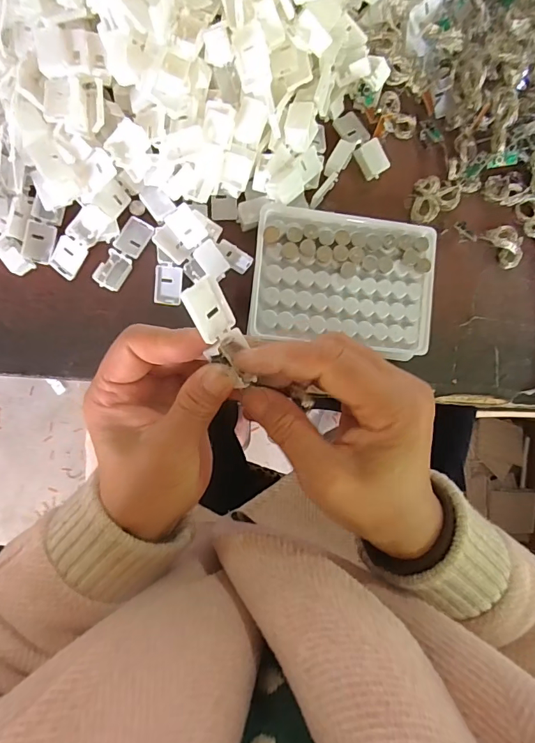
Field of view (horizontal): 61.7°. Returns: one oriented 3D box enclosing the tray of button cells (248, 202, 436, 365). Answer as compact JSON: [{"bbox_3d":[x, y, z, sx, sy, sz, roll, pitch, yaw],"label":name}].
[{"bbox_3d":[0.055,-0.065,0.334,0.132,0.035,0.099,8,88,-7],"label":"tray of button cells"}]

